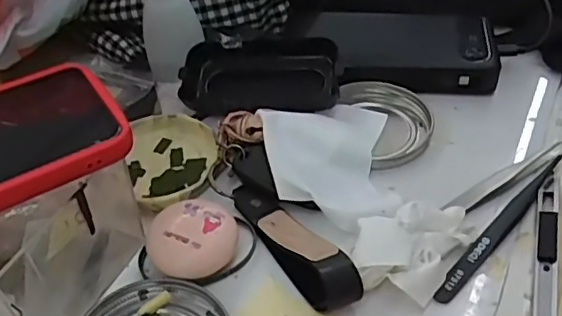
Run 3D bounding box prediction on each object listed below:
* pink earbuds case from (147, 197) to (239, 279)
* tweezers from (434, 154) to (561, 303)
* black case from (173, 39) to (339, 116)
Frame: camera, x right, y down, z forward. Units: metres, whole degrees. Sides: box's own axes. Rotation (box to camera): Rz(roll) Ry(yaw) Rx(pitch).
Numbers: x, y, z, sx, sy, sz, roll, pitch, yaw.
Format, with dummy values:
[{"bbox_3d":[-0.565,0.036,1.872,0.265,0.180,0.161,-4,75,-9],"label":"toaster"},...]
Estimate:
[{"bbox_3d":[-0.047,0.045,0.319,0.045,0.024,0.043,7,45,11],"label":"pink earbuds case"},{"bbox_3d":[0.123,0.036,0.326,0.122,0.009,0.012,-36,53,-29],"label":"tweezers"},{"bbox_3d":[-0.015,-0.058,0.413,0.107,0.024,0.052,0,82,5],"label":"black case"}]

